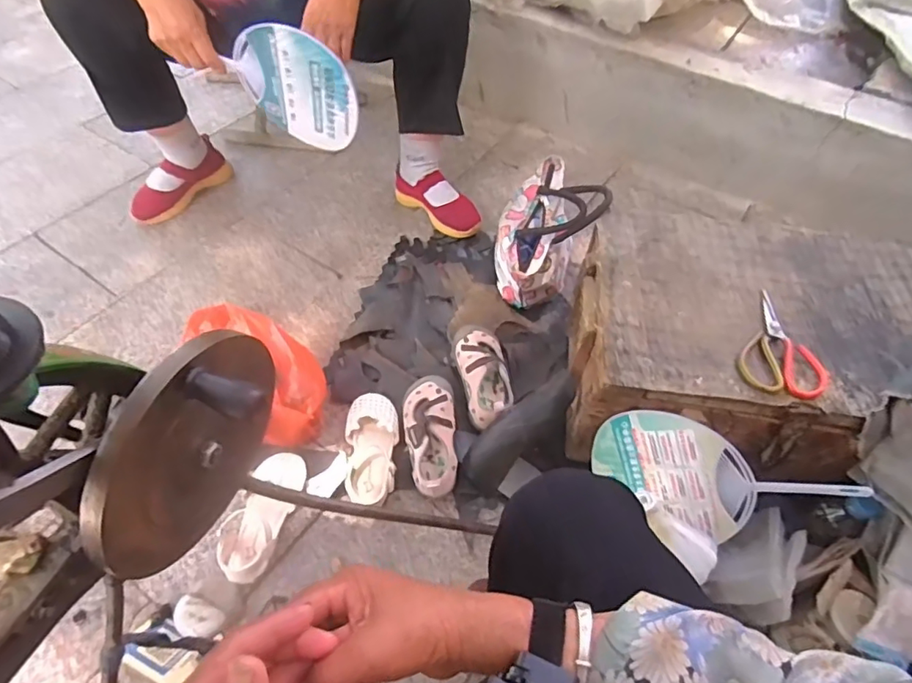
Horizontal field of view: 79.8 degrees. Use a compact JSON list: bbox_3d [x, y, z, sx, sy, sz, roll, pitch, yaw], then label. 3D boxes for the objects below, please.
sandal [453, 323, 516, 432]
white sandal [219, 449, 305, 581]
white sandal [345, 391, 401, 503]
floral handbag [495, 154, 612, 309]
[{"bbox_3d":[0.044,0.051,0.857,0.076,0.050,0.173,-6,53,-9],"label":"sandal"},{"bbox_3d":[-0.267,0.238,0.756,0.080,0.049,0.177,18,53,9],"label":"white sandal"},{"bbox_3d":[-0.125,0.167,0.826,0.079,0.055,0.171,-3,53,-7],"label":"white sandal"},{"bbox_3d":[0.156,-0.172,0.967,0.160,0.210,0.216,14,53,6],"label":"floral handbag"}]

